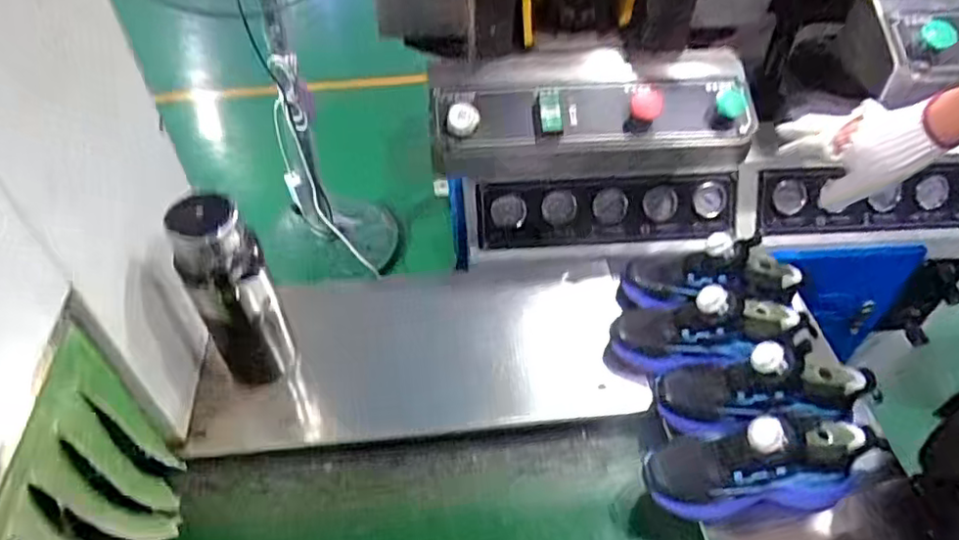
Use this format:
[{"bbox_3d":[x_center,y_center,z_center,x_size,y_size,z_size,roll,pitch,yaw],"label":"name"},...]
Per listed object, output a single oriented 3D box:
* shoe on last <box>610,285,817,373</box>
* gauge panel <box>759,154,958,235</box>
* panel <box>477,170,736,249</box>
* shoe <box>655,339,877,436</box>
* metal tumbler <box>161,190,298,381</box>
[{"bbox_3d":[0.259,0.058,0.719,0.214,0.098,0.083,-10,43,19],"label":"shoe on last"},{"bbox_3d":[0.640,-0.109,0.997,0.399,0.125,0.023,-4,17,-4],"label":"gauge panel"},{"bbox_3d":[0.200,-0.094,0.978,0.396,0.106,0.021,-3,18,-3],"label":"panel"},{"bbox_3d":[0.289,0.116,0.657,0.204,0.079,0.079,-13,42,22],"label":"shoe"},{"bbox_3d":[-0.257,0.034,0.675,0.082,0.251,0.079,-22,50,-20],"label":"metal tumbler"}]

